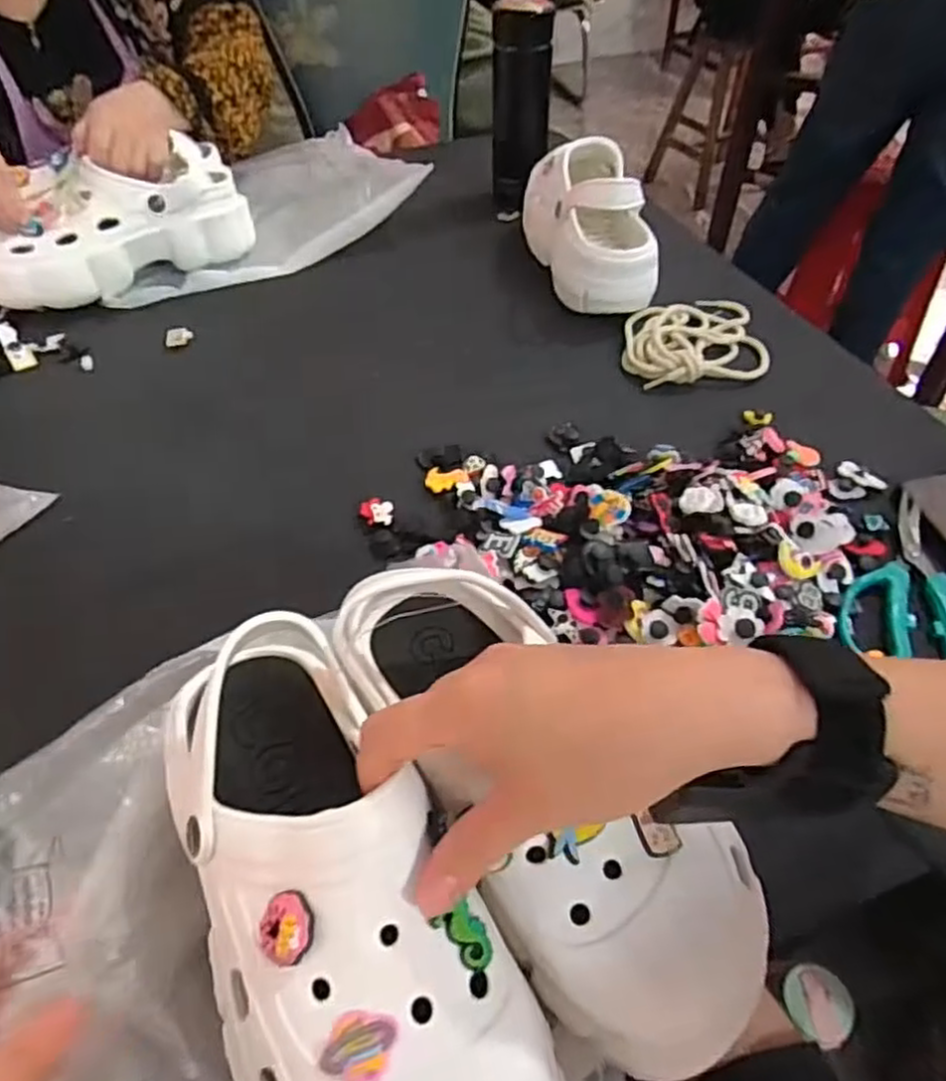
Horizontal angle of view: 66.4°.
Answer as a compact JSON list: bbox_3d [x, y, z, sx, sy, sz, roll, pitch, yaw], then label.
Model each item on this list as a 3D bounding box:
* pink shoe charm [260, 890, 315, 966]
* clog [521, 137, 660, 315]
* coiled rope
[{"bbox_3d":[-0.068,0.141,0.263,0.022,0.004,0.023,-20,63,16],"label":"pink shoe charm"},{"bbox_3d":[0.115,-0.319,0.708,0.095,0.103,0.192,-6,48,-5],"label":"clog"},{"bbox_3d":[0.197,-0.182,0.655,0.123,0.022,0.124,-3,48,-3],"label":"coiled rope"}]

